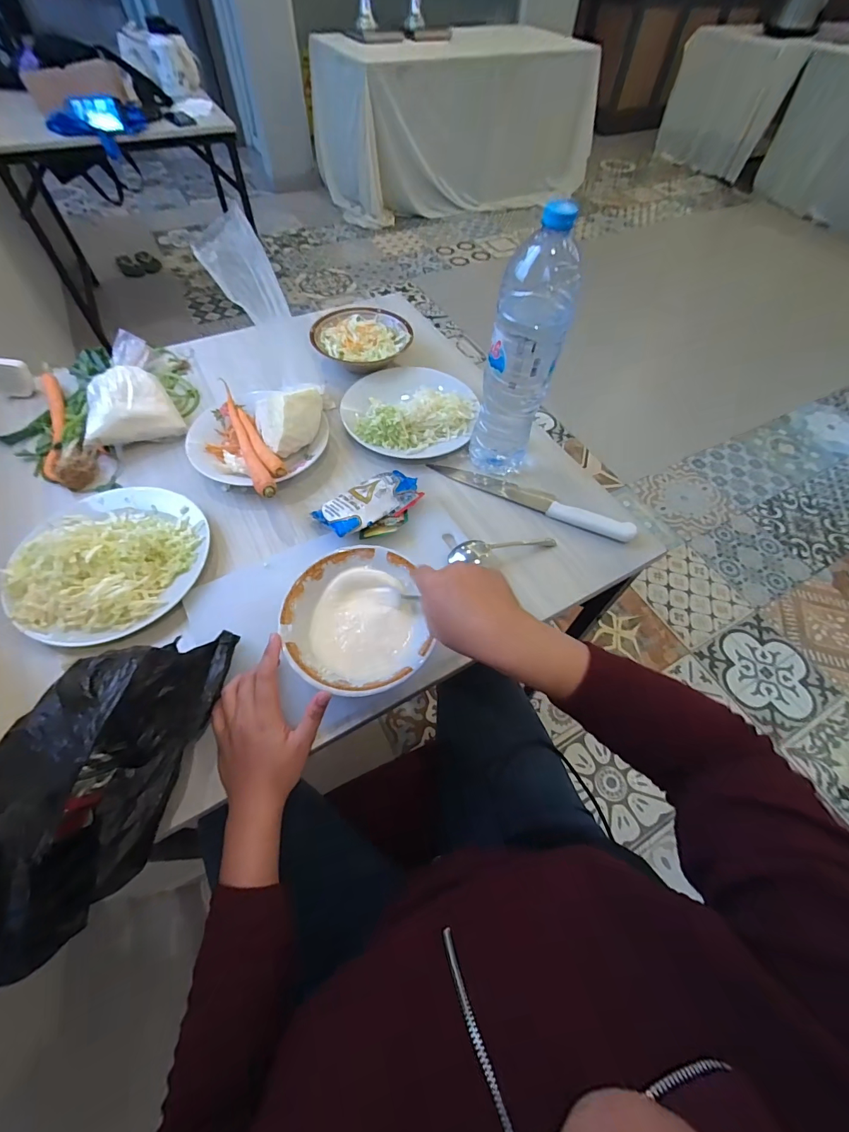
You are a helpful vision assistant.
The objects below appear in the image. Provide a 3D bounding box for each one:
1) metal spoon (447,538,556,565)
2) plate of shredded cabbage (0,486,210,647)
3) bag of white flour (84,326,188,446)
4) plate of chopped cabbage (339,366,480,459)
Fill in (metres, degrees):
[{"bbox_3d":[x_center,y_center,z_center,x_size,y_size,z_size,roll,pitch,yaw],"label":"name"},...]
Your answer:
[{"bbox_3d":[0.104,-0.022,0.576,0.147,0.017,0.031,-6,58,-6],"label":"metal spoon"},{"bbox_3d":[-0.376,-0.021,0.509,0.202,0.071,0.215,1,58,-2],"label":"plate of shredded cabbage"},{"bbox_3d":[-0.460,-0.264,0.658,0.124,0.079,0.173,-23,61,-16],"label":"bag of white flour"},{"bbox_3d":[-0.023,-0.262,0.697,0.211,0.053,0.222,1,58,-2],"label":"plate of chopped cabbage"}]

